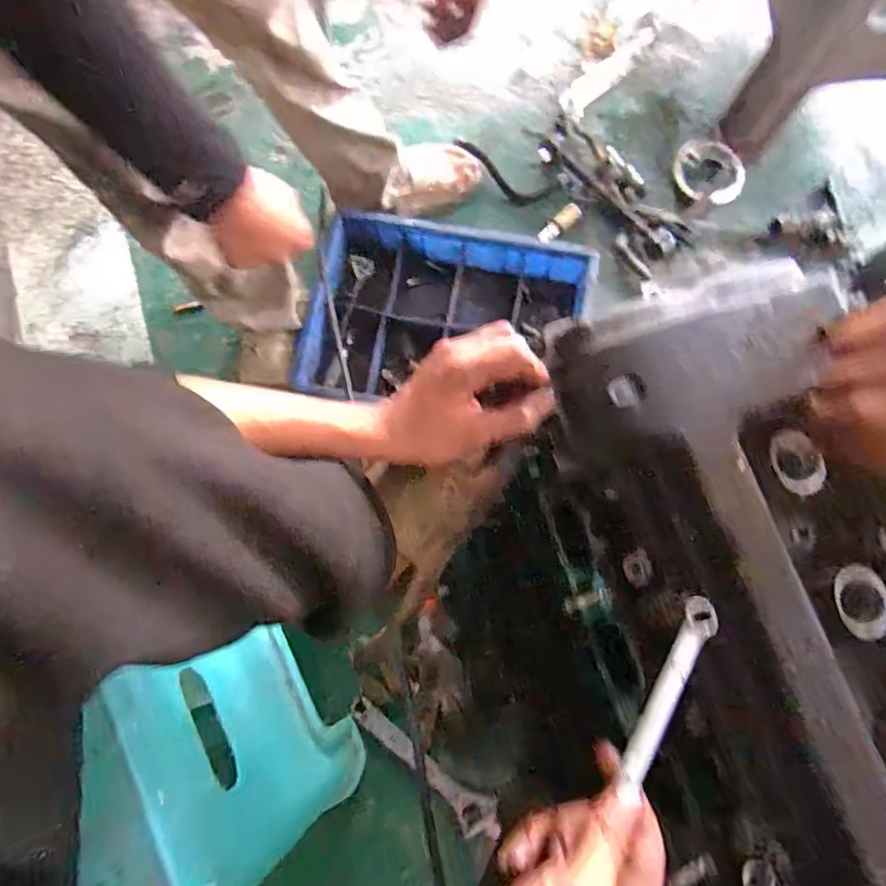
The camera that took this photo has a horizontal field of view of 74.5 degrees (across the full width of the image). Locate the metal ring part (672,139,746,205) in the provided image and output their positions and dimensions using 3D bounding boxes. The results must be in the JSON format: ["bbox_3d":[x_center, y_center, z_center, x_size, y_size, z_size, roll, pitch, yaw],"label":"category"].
[{"bbox_3d":[0.485,-0.494,1.063,0.128,0.024,0.114,15,78,5],"label":"metal ring part"}]

